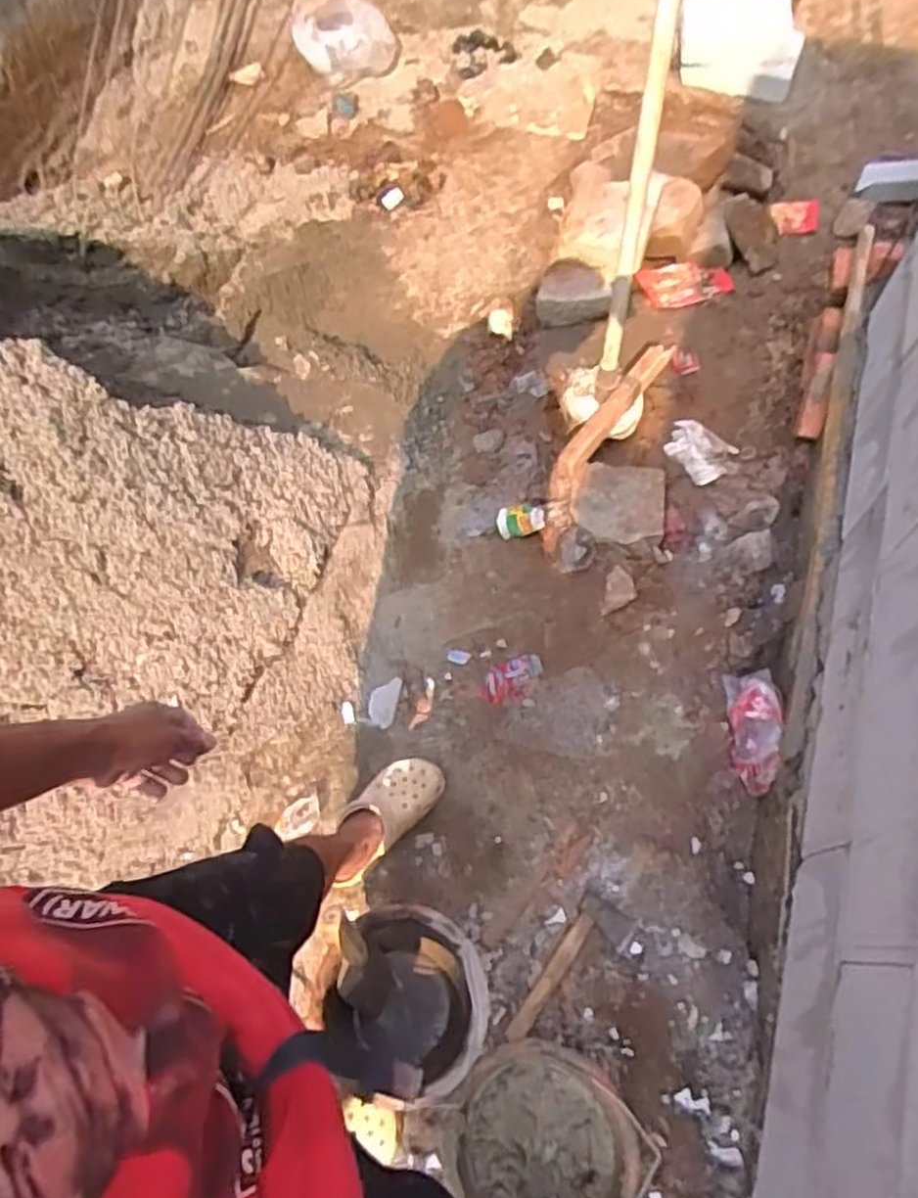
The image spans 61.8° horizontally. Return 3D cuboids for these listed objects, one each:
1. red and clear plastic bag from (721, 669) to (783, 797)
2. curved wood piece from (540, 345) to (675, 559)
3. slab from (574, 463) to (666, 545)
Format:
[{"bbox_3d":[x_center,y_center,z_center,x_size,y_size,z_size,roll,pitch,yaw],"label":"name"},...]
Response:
[{"bbox_3d":[0.556,0.250,1.437,0.092,0.050,0.232,-1,79,3],"label":"red and clear plastic bag"},{"bbox_3d":[0.300,-0.350,1.655,0.096,0.110,0.546,28,70,15],"label":"curved wood piece"},{"bbox_3d":[0.342,-0.205,1.609,0.178,0.033,0.193,8,69,-3],"label":"slab"}]

